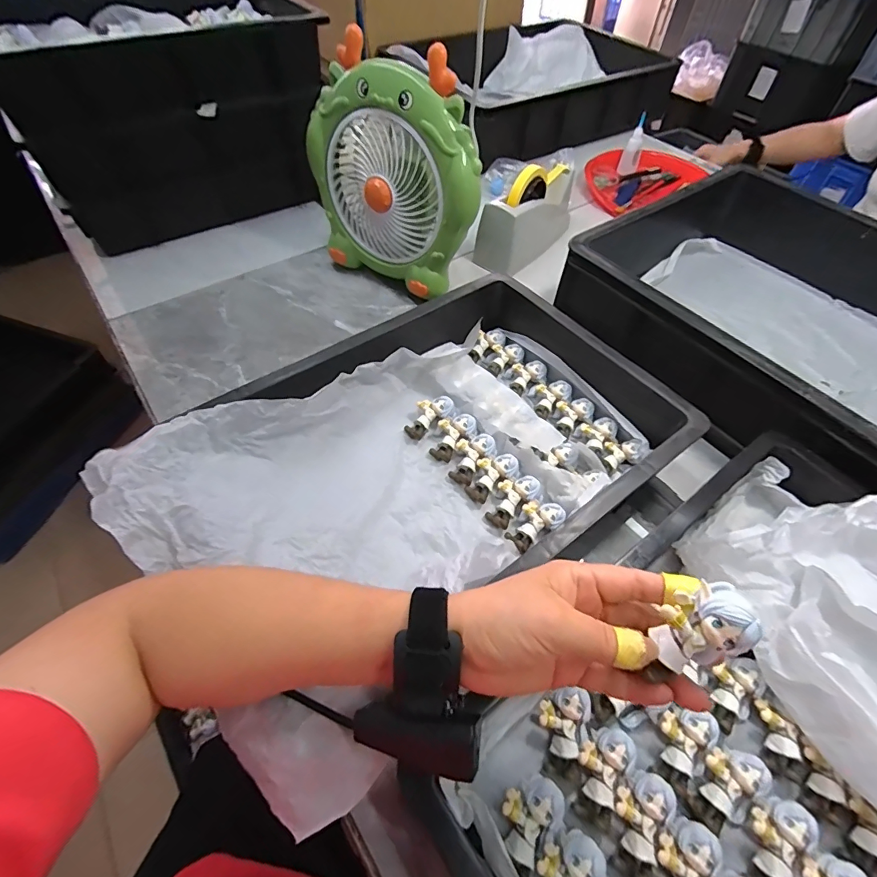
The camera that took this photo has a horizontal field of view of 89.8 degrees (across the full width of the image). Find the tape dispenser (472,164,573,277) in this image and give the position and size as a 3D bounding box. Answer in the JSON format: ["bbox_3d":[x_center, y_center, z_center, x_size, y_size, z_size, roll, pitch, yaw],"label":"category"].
[{"bbox_3d":[0.152,-0.383,0.732,0.087,0.122,0.204,31,59,19],"label":"tape dispenser"}]

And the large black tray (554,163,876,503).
[{"bbox_3d":[0.472,-0.113,0.550,0.457,0.120,0.597,-33,62,-23],"label":"large black tray"}]

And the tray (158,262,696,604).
[{"bbox_3d":[0.008,0.008,0.461,0.439,0.090,0.308,-28,60,-20],"label":"tray"}]

